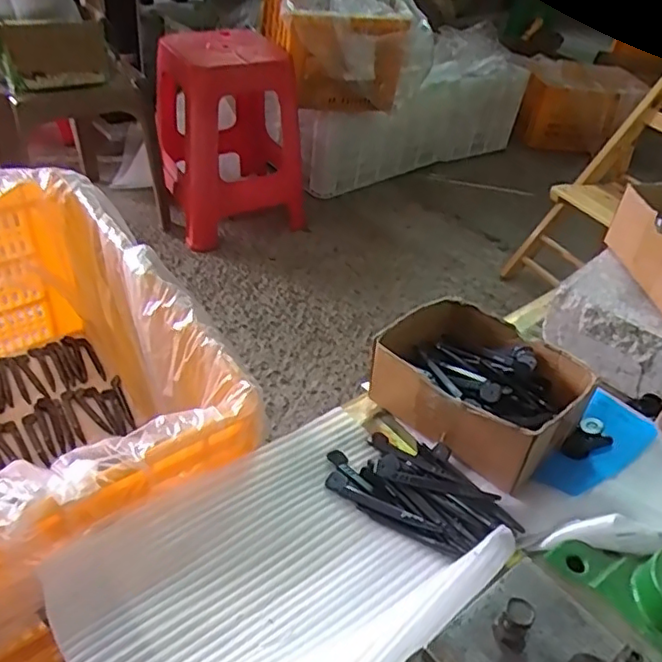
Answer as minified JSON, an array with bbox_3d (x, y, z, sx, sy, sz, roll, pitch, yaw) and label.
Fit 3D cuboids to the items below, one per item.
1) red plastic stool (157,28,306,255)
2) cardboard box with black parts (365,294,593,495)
[{"bbox_3d":[-0.275,-0.545,1.735,0.387,0.484,0.343,-15,44,-25],"label":"red plastic stool"},{"bbox_3d":[0.134,0.046,0.551,0.133,0.069,0.164,-28,51,-35],"label":"cardboard box with black parts"}]

